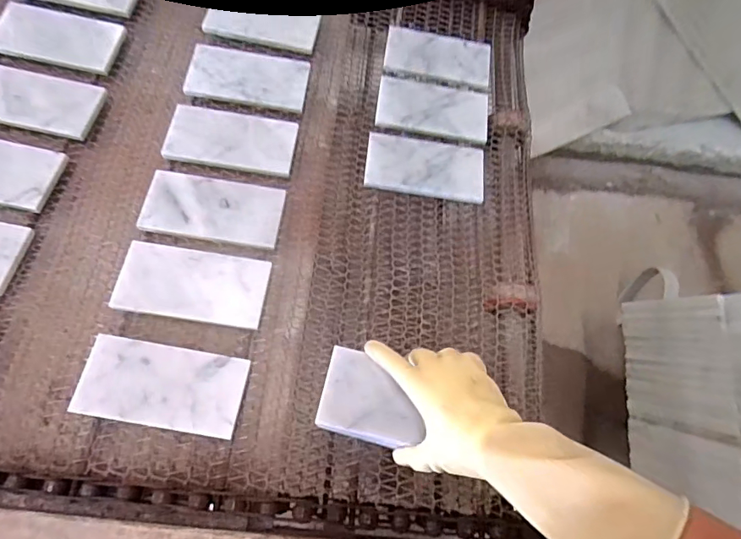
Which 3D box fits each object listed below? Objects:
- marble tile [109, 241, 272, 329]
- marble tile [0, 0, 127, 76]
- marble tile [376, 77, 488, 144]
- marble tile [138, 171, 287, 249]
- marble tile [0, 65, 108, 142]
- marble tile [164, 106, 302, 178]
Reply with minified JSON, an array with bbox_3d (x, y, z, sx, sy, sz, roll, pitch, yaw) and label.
[{"bbox_3d":[-0.194,0.015,0.519,0.155,0.007,0.080,8,67,-2],"label":"marble tile"},{"bbox_3d":[-0.433,-0.320,0.654,0.167,0.015,0.089,10,67,-1],"label":"marble tile"},{"bbox_3d":[0.091,-0.230,0.679,0.156,0.016,0.087,10,67,-1],"label":"marble tile"},{"bbox_3d":[-0.185,-0.072,0.564,0.157,0.011,0.085,10,67,-1],"label":"marble tile"},{"bbox_3d":[-0.435,-0.217,0.602,0.166,0.014,0.081,12,66,0],"label":"marble tile"},{"bbox_3d":[-0.177,-0.169,0.605,0.158,0.009,0.084,8,67,-2],"label":"marble tile"}]

